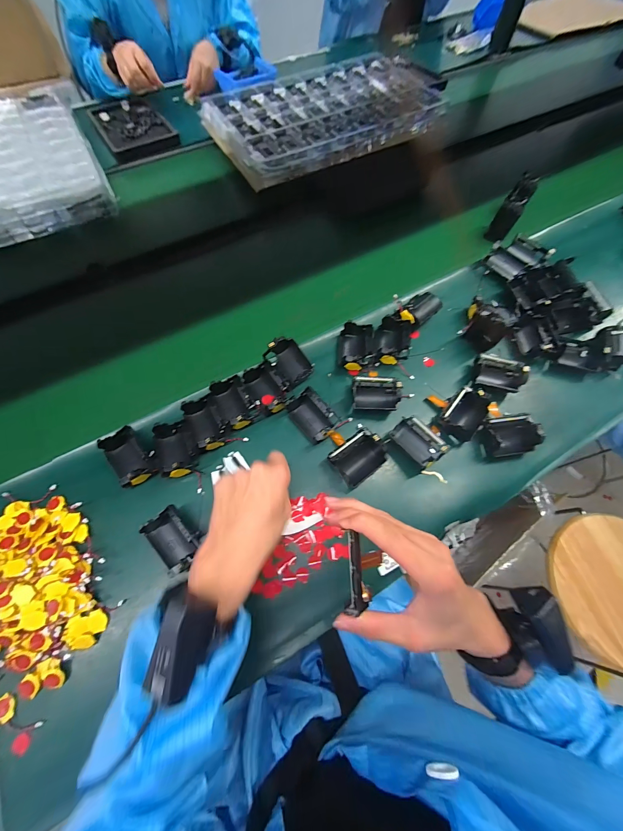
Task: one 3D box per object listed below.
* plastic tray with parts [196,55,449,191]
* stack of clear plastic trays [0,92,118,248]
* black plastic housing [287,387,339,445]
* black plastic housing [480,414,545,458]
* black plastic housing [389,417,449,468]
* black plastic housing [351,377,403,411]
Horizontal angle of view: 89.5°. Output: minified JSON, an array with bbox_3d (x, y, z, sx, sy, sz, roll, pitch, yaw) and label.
[{"bbox_3d":[0.039,-0.716,0.736,0.539,0.033,0.331,-28,70,-13],"label":"plastic tray with parts"},{"bbox_3d":[-0.624,-0.538,0.652,0.299,0.043,0.472,-28,70,-13],"label":"stack of clear plastic trays"},{"bbox_3d":[0.002,0.002,0.457,0.047,0.038,0.076,-37,72,-16],"label":"black plastic housing"},{"bbox_3d":[0.287,0.030,0.458,0.072,0.038,0.056,-7,67,-5],"label":"black plastic housing"},{"bbox_3d":[0.153,0.036,0.451,0.044,0.030,0.072,-41,73,-17],"label":"black plastic housing"},{"bbox_3d":[0.098,-0.032,0.473,0.071,0.025,0.047,2,66,0],"label":"black plastic housing"}]

